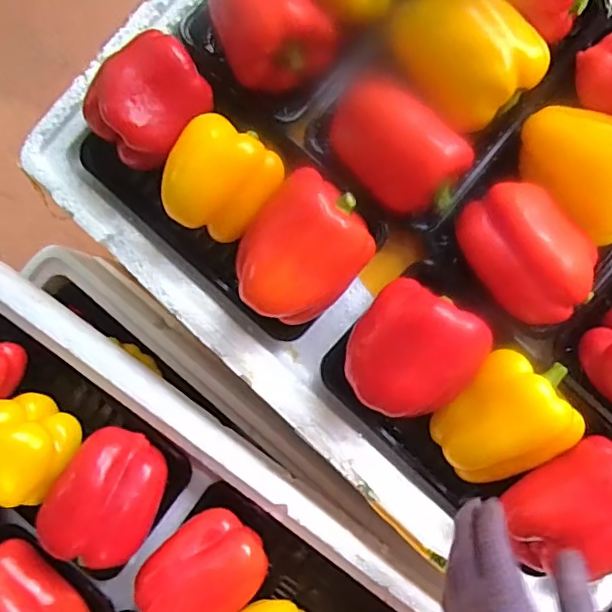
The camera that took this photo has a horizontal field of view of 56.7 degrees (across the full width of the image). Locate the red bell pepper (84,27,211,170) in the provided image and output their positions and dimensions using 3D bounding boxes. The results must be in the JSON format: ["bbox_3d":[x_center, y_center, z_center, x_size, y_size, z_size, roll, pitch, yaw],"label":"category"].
[{"bbox_3d":[-0.121,-0.156,0.447,0.100,0.067,0.077,-42,84,6],"label":"red bell pepper"}]

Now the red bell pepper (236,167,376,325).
[{"bbox_3d":[-0.002,-0.041,0.432,0.083,0.061,0.103,40,95,7],"label":"red bell pepper"}]

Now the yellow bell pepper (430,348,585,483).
[{"bbox_3d":[0.148,0.082,0.430,0.102,0.070,0.082,-31,85,7],"label":"yellow bell pepper"}]

